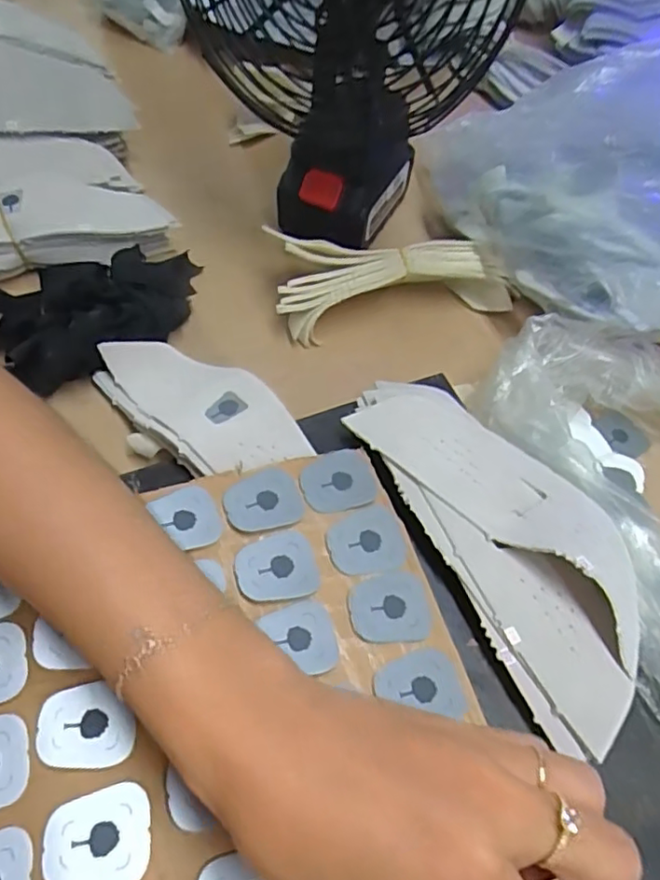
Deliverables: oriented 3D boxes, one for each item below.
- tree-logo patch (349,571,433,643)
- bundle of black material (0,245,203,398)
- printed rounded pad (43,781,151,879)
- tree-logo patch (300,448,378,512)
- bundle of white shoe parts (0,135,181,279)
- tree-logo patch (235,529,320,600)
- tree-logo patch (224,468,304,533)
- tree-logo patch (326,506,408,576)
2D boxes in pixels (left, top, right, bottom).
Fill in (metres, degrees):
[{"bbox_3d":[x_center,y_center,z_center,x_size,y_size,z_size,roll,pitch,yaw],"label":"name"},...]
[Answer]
[{"bbox_3d":[0.029,0.081,0.287,0.038,0.004,0.032,-2,61,-9],"label":"tree-logo patch"},{"bbox_3d":[-0.155,-0.088,0.399,0.164,0.045,0.091,-30,65,-21],"label":"bundle of black material"},{"bbox_3d":[-0.089,0.153,0.228,0.038,0.004,0.033,-9,59,-11],"label":"printed rounded pad"},{"bbox_3d":[0.005,0.021,0.318,0.040,0.004,0.035,-15,60,-14],"label":"tree-logo patch"},{"bbox_3d":[-0.241,-0.165,0.436,0.231,0.053,0.122,-11,59,-12],"label":"bundle of white shoe parts"},{"bbox_3d":[-0.026,0.061,0.289,0.038,0.004,0.032,-10,59,-11],"label":"tree-logo patch"},{"bbox_3d":[-0.034,0.031,0.307,0.039,0.004,0.032,-12,59,-12],"label":"tree-logo patch"},{"bbox_3d":[0.019,0.051,0.301,0.038,0.004,0.032,-11,59,-12],"label":"tree-logo patch"}]

